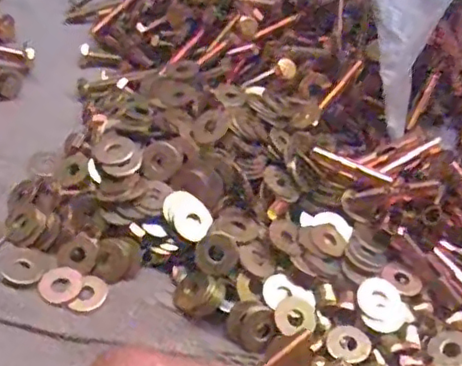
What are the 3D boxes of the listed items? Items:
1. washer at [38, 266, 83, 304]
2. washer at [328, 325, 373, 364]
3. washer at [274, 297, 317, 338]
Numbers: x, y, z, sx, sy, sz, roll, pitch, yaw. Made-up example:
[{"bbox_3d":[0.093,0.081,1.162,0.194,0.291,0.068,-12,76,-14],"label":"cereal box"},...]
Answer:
[{"bbox_3d":[-0.084,0.050,0.304,0.019,0.004,0.020,4,45,-4],"label":"washer"},{"bbox_3d":[0.057,0.078,0.297,0.020,0.004,0.018,27,63,16],"label":"washer"},{"bbox_3d":[0.032,0.066,0.299,0.020,0.004,0.020,6,58,-10],"label":"washer"}]

